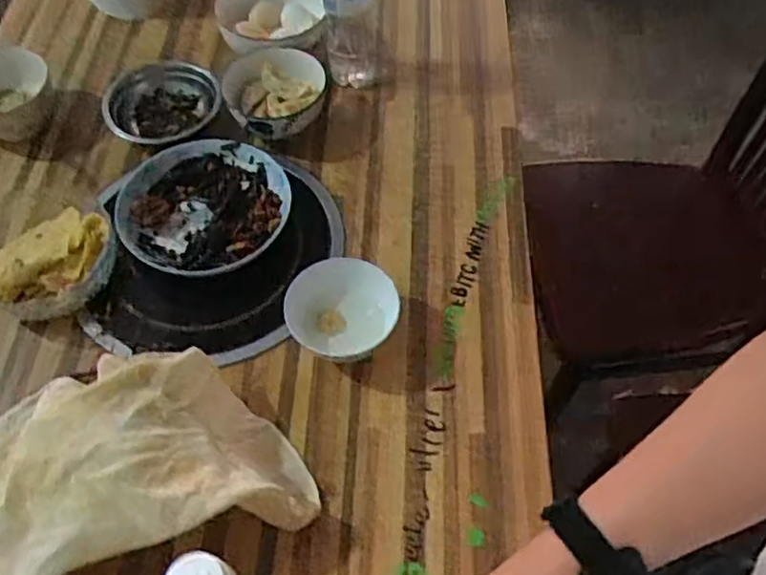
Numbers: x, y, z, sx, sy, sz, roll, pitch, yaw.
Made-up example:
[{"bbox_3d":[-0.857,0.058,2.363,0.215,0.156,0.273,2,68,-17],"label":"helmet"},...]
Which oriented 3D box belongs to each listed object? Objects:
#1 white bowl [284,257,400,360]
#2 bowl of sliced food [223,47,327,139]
[{"bbox_3d":[-0.044,0.031,0.743,0.108,0.053,0.113,0,56,0],"label":"white bowl"},{"bbox_3d":[-0.138,-0.241,0.907,0.126,0.057,0.121,0,56,0],"label":"bowl of sliced food"}]

